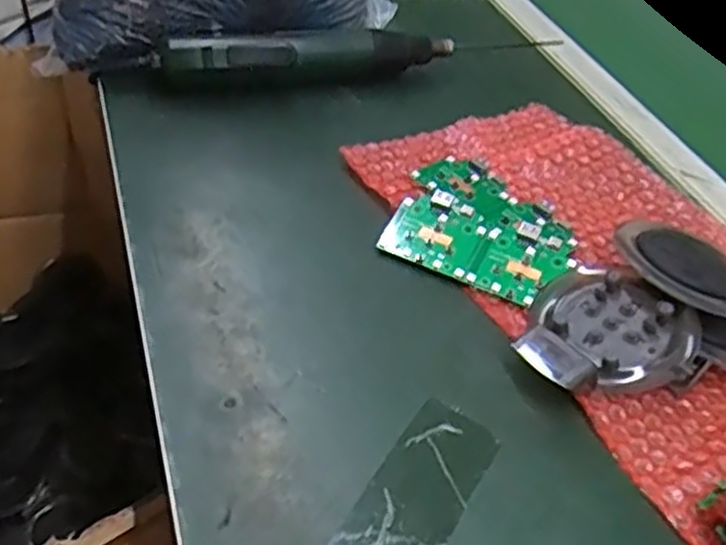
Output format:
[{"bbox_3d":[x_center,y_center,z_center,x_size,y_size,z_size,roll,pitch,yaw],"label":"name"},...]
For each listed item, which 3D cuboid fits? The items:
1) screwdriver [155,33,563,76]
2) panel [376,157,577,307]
[{"bbox_3d":[0.010,-0.180,0.615,0.340,0.040,0.031,-11,47,-18],"label":"screwdriver"},{"bbox_3d":[0.083,-0.034,0.491,0.111,0.013,0.114,23,46,16],"label":"panel"}]

